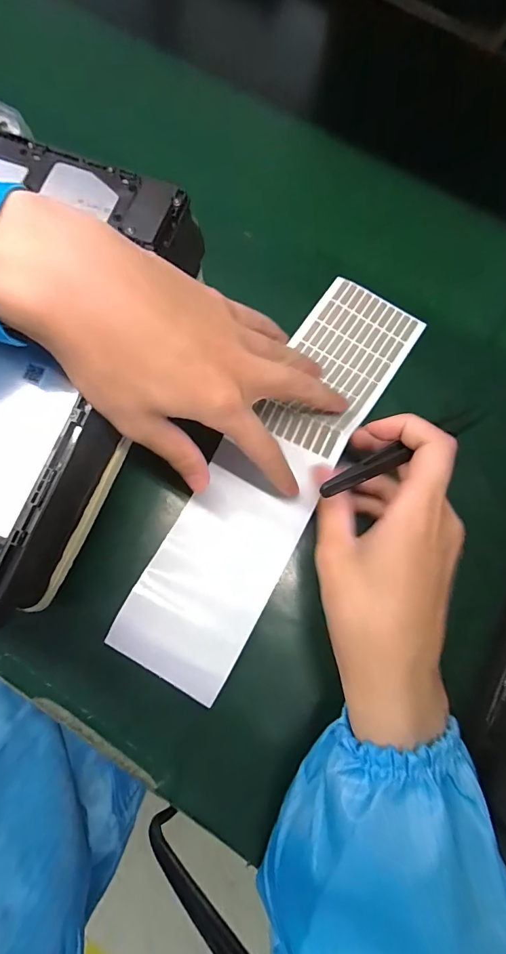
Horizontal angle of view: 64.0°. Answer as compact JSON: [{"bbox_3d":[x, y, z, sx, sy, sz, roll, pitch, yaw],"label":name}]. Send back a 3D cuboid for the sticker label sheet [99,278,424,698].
[{"bbox_3d":[0.017,-0.010,0.281,0.080,0.028,0.316,30,79,9],"label":"sticker label sheet"}]

